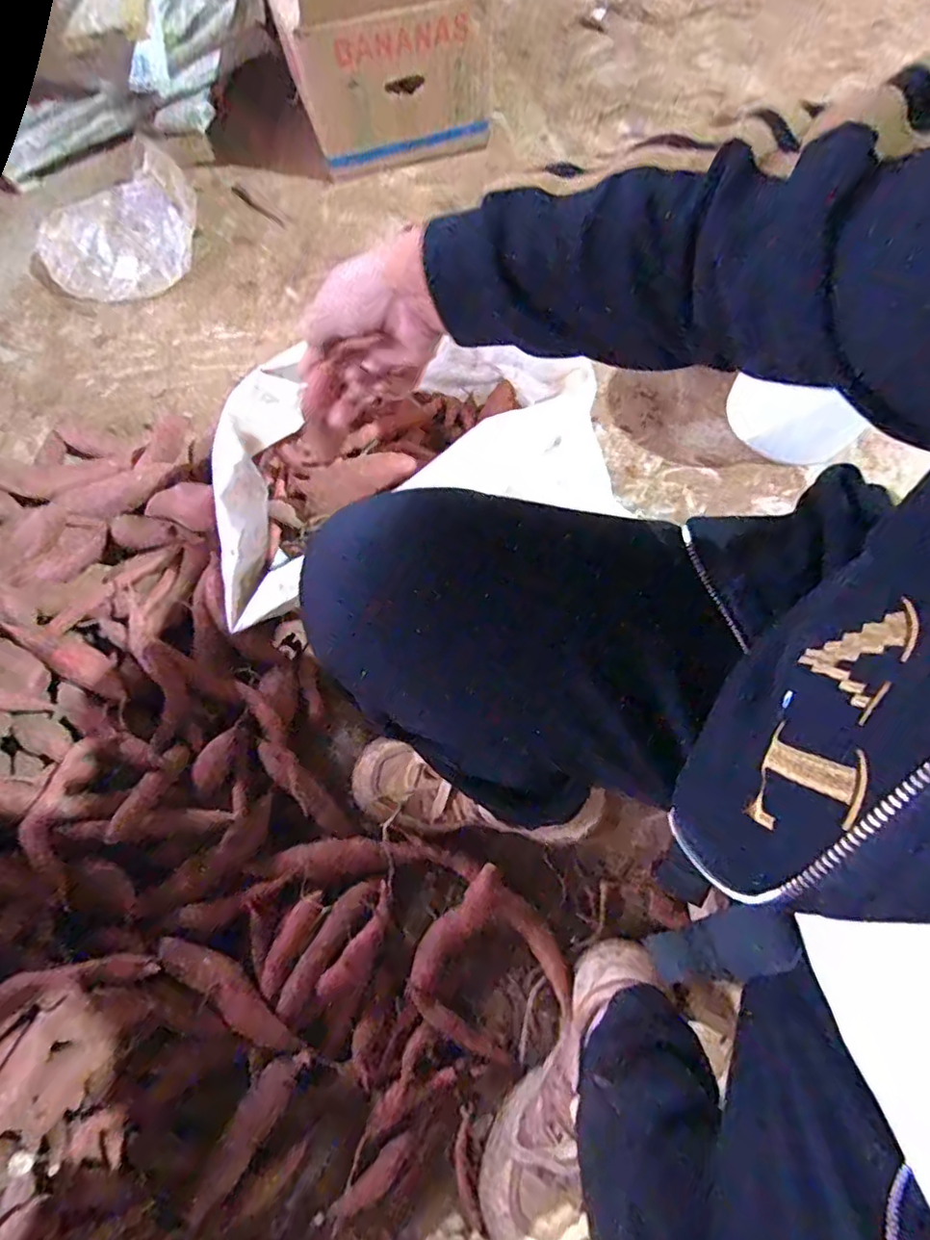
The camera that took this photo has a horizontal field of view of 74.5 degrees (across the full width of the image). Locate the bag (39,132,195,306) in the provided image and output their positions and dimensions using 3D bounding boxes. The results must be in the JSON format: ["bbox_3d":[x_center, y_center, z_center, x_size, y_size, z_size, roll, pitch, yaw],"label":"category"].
[{"bbox_3d":[-0.532,-0.616,0.964,0.267,0.104,0.156,-34,72,-13],"label":"bag"}]

